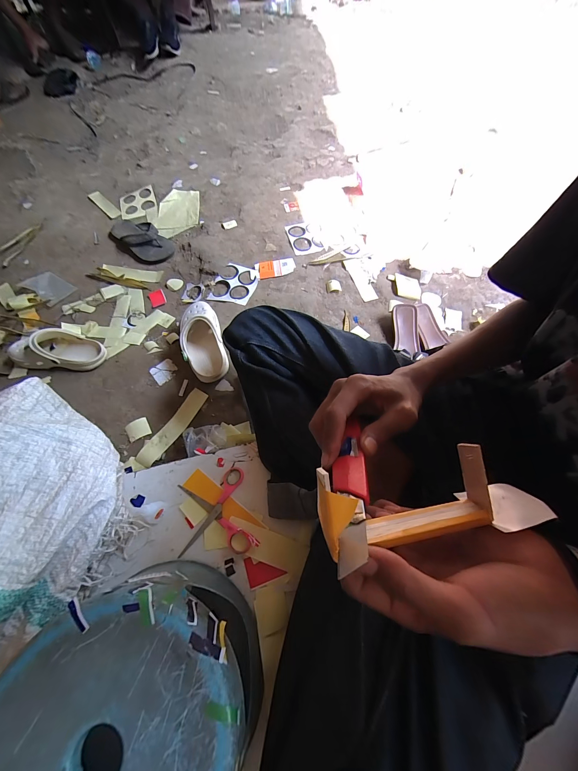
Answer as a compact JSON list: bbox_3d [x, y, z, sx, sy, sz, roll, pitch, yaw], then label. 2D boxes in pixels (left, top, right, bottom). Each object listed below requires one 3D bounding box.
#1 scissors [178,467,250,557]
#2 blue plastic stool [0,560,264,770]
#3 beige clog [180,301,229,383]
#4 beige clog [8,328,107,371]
[{"bbox_3d":[-0.123,0.207,0.457,0.106,0.006,0.127,-9,65,-6],"label":"scissors"},{"bbox_3d":[-0.150,0.339,0.299,0.212,0.172,0.228,1,64,-2],"label":"blue plastic stool"},{"bbox_3d":[-0.215,-0.113,0.697,0.098,0.091,0.235,-16,66,-10],"label":"beige clog"},{"bbox_3d":[-0.600,-0.100,0.722,0.234,0.072,0.101,3,64,-1],"label":"beige clog"}]

